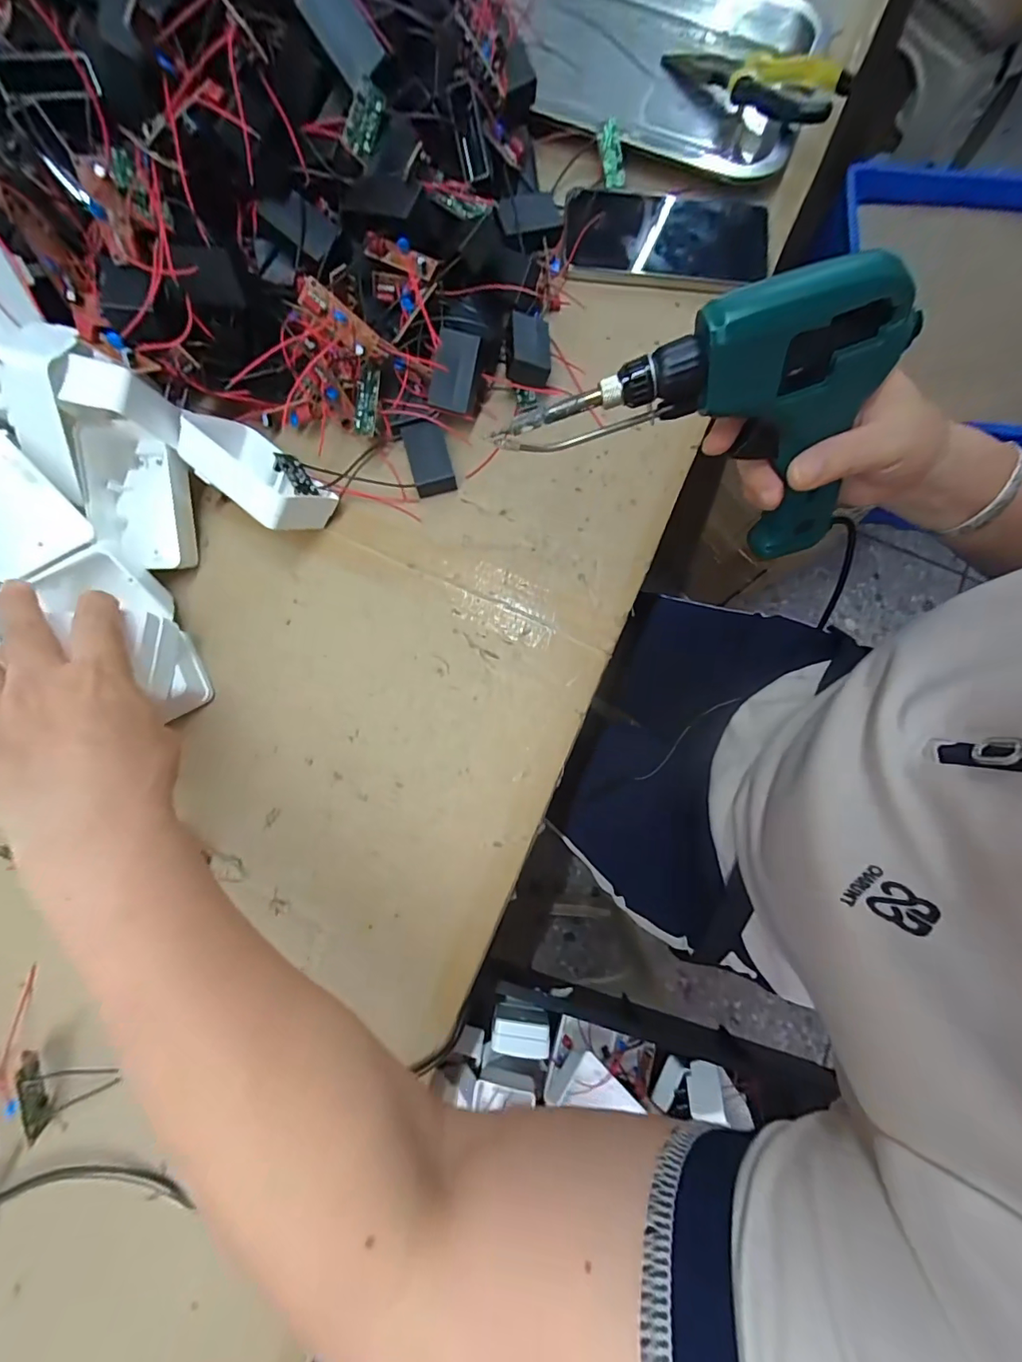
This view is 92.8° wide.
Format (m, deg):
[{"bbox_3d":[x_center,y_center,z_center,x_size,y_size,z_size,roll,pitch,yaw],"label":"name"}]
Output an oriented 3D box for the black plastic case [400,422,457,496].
[{"bbox_3d":[-0.058,-0.159,0.347,0.028,0.022,0.046,-16,80,-4],"label":"black plastic case"}]

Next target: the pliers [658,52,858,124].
[{"bbox_3d":[0.201,-0.509,0.406,0.157,0.020,0.063,36,80,18],"label":"pliers"}]

